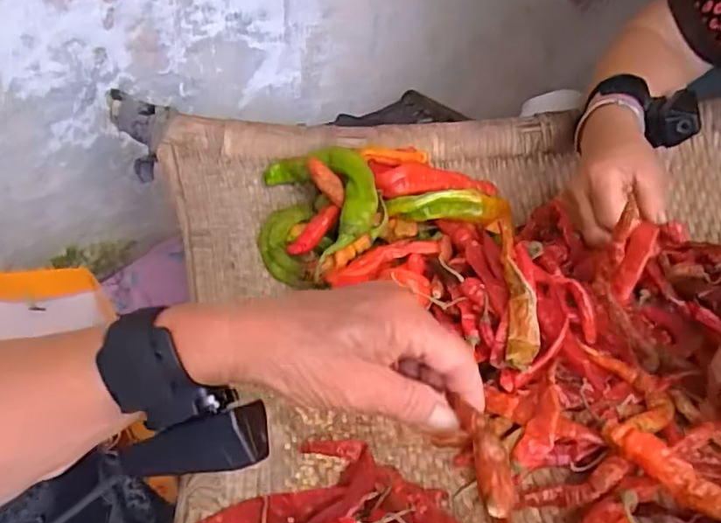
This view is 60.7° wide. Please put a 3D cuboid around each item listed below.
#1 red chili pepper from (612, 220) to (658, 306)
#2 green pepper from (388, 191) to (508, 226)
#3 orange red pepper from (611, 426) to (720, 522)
[{"bbox_3d":[0.195,0.002,0.442,0.016,0.056,0.006,25,14,27],"label":"red chili pepper"},{"bbox_3d":[0.081,-0.050,0.546,0.112,0.034,0.018,-2,38,-4],"label":"green pepper"},{"bbox_3d":[0.188,0.127,0.352,0.089,0.016,0.018,36,48,17],"label":"orange red pepper"}]

